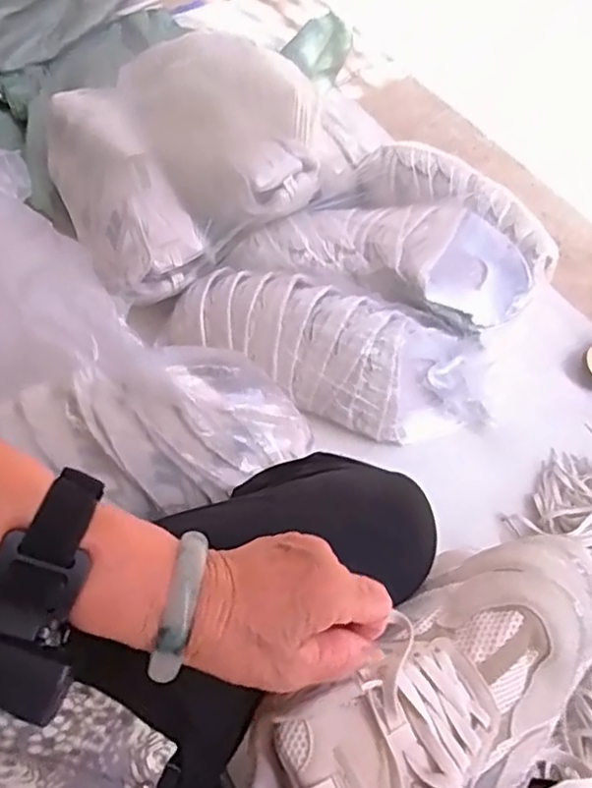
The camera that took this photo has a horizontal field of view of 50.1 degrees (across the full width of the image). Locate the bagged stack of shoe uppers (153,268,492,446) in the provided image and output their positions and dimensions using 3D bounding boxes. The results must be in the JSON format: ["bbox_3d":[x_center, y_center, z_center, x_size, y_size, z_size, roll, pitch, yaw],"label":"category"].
[{"bbox_3d":[0.056,-0.048,0.848,0.450,0.137,0.149,21,64,-10],"label":"bagged stack of shoe uppers"}]

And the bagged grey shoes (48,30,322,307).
[{"bbox_3d":[-0.154,-0.365,0.927,0.422,0.119,0.359,-34,71,-17],"label":"bagged grey shoes"}]

